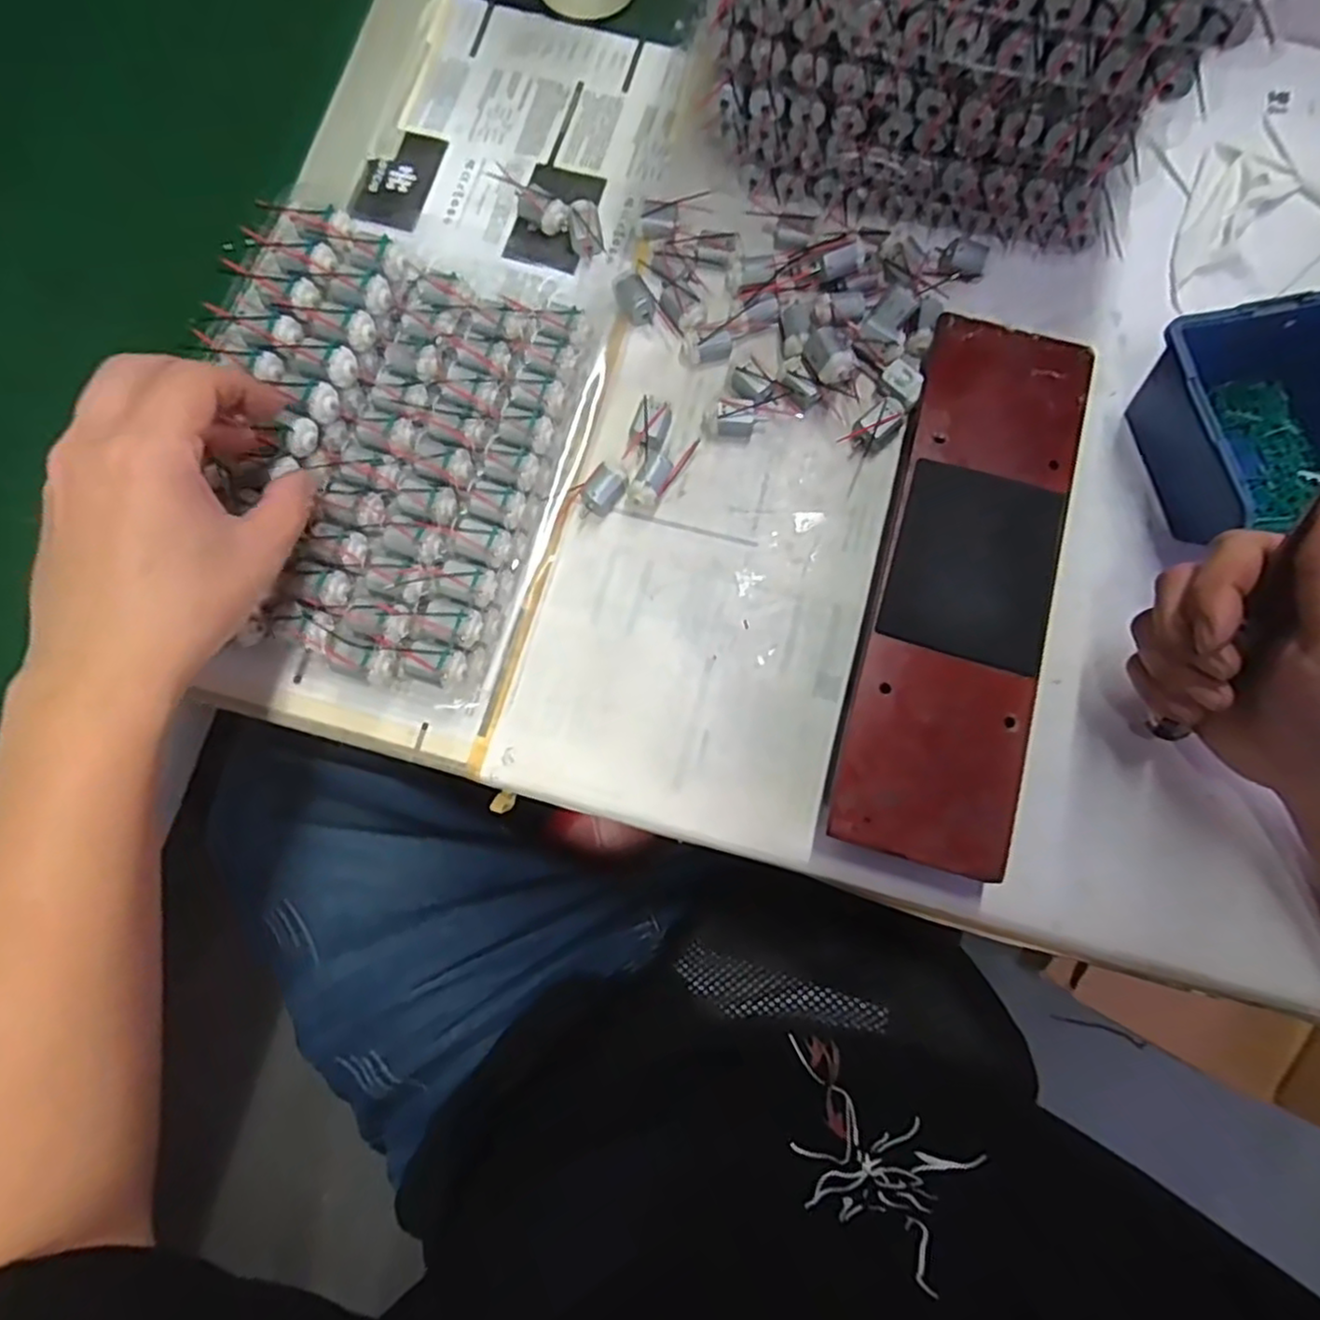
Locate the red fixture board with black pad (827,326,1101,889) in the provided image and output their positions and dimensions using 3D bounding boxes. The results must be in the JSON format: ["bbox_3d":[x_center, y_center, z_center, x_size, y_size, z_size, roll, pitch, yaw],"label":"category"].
[{"bbox_3d":[0.155,-0.042,0.366,0.081,0.032,0.288,15,79,5],"label":"red fixture board with black pad"}]

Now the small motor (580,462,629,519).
[{"bbox_3d":[-0.032,-0.091,0.387,0.016,0.017,0.029,34,81,8],"label":"small motor"}]

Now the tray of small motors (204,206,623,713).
[{"bbox_3d":[-0.146,-0.116,0.376,0.188,0.057,0.248,15,79,5],"label":"tray of small motors"}]

